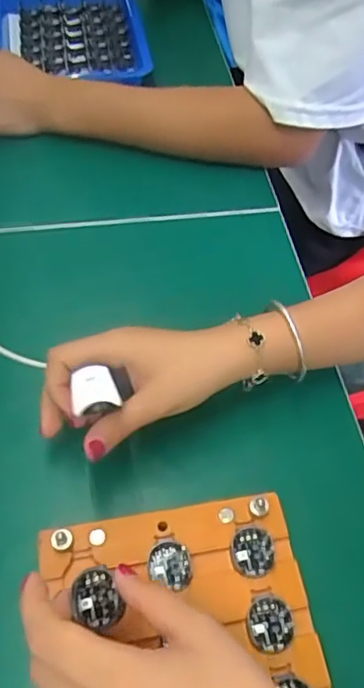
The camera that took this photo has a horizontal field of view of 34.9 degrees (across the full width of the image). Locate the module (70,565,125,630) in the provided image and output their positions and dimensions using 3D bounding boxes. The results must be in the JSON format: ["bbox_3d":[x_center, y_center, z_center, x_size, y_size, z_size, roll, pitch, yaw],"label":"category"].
[{"bbox_3d":[-0.044,0.128,0.292,0.023,0.009,0.028,-17,56,-15],"label":"module"}]

